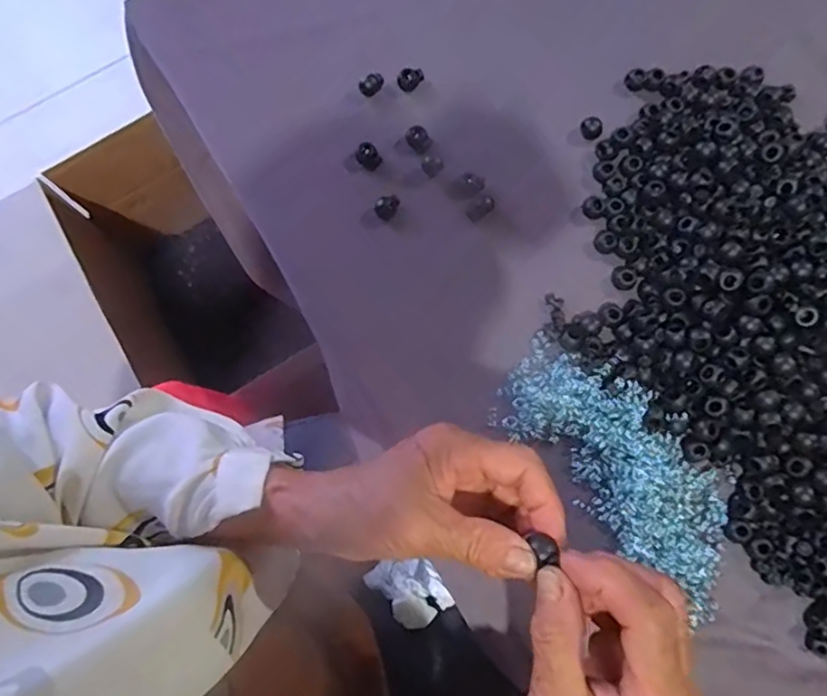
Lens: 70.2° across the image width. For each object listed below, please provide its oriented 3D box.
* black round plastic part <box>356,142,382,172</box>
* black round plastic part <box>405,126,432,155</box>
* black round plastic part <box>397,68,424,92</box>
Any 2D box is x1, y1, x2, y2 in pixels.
[{"bbox_3d":[-0.033,-0.140,0.428,0.016,0.008,0.019,-27,77,-5],"label":"black round plastic part"},{"bbox_3d":[0.004,-0.155,0.436,0.014,0.010,0.019,-41,79,-8],"label":"black round plastic part"},{"bbox_3d":[-0.002,-0.203,0.442,0.020,0.012,0.014,-8,76,0],"label":"black round plastic part"}]

